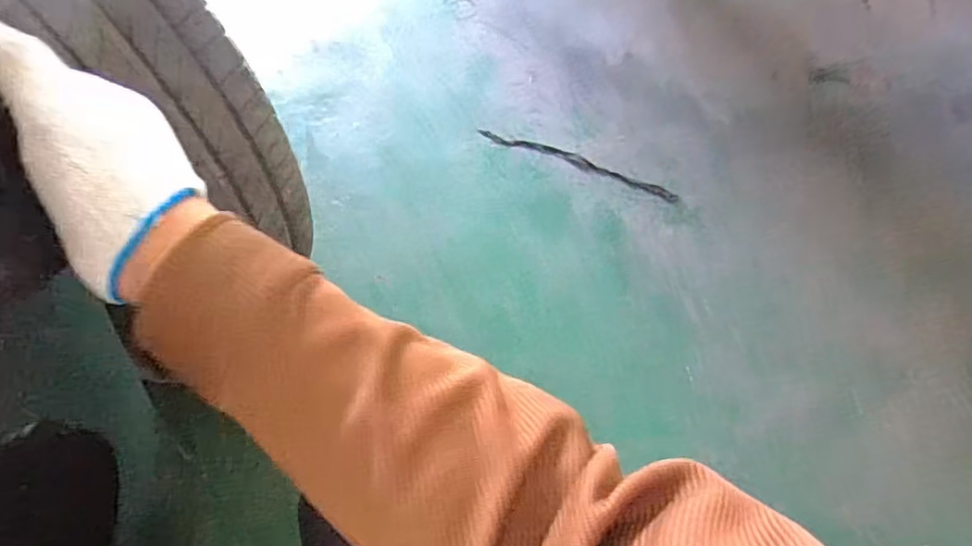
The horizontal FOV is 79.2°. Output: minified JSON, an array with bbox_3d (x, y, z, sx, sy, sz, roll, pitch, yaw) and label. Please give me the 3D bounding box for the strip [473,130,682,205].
[{"bbox_3d":[0.171,-0.206,1.095,0.378,0.014,0.040,19,61,7],"label":"strip"}]

